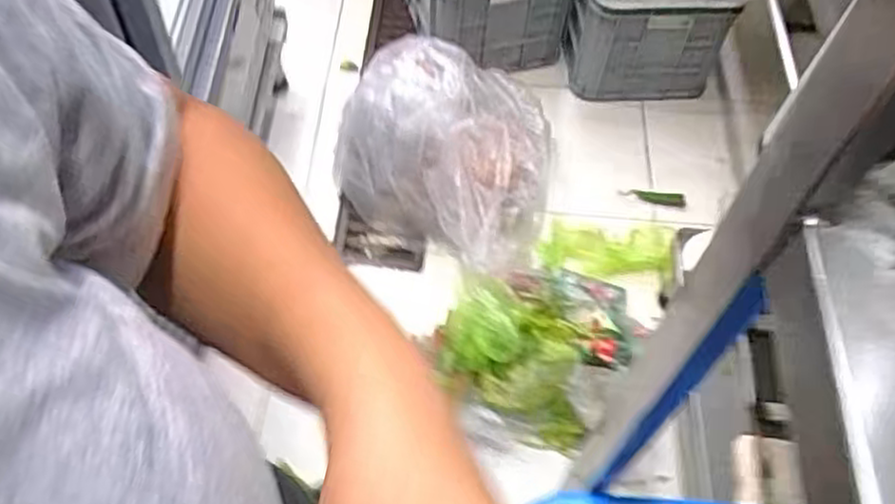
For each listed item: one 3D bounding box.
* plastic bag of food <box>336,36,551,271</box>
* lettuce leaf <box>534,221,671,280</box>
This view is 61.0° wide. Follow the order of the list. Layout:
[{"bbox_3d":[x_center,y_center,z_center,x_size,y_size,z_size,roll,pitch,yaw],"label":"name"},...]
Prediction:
[{"bbox_3d":[-0.002,-0.236,1.713,0.502,0.228,0.453,22,58,10],"label":"plastic bag of food"},{"bbox_3d":[0.362,-0.010,1.719,0.302,0.068,0.136,3,54,21],"label":"lettuce leaf"}]

